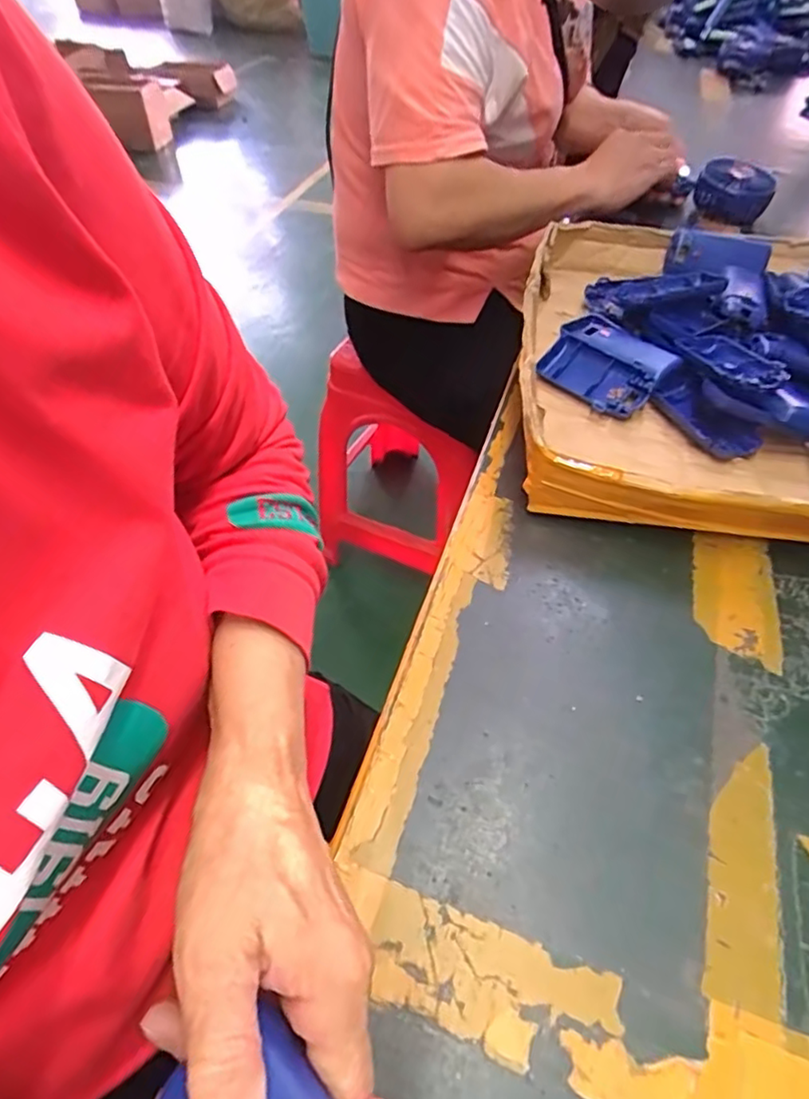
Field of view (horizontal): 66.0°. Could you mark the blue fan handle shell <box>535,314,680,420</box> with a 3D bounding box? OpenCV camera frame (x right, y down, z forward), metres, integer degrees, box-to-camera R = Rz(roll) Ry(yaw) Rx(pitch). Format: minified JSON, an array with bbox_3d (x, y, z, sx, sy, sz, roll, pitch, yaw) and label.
[{"bbox_3d":[0.166,-0.158,0.524,0.085,0.030,0.104,-34,57,-25],"label":"blue fan handle shell"}]

